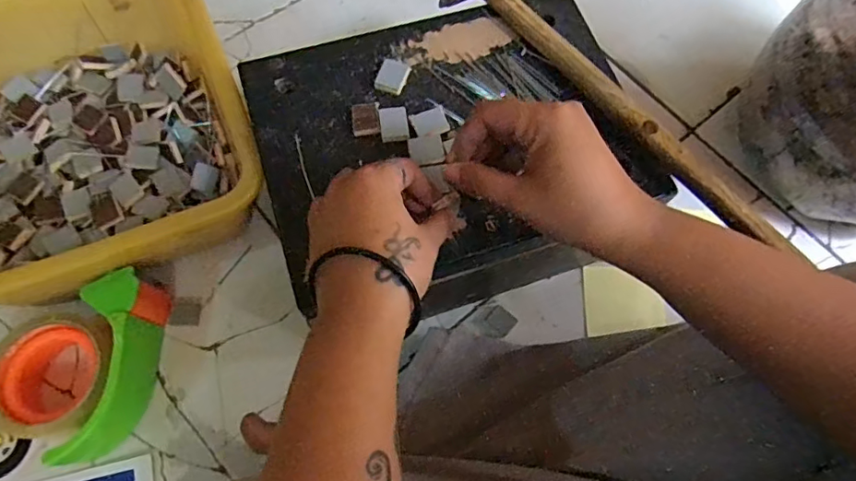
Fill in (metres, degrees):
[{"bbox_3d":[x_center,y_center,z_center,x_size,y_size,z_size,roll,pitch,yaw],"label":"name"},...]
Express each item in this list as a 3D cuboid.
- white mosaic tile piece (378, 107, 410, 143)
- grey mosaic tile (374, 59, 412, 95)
[{"bbox_3d":[-0.025,-0.085,0.384,0.020,0.004,0.028,-7,69,-5],"label":"white mosaic tile piece"},{"bbox_3d":[-0.026,-0.123,0.394,0.022,0.004,0.029,19,69,5],"label":"grey mosaic tile"}]

